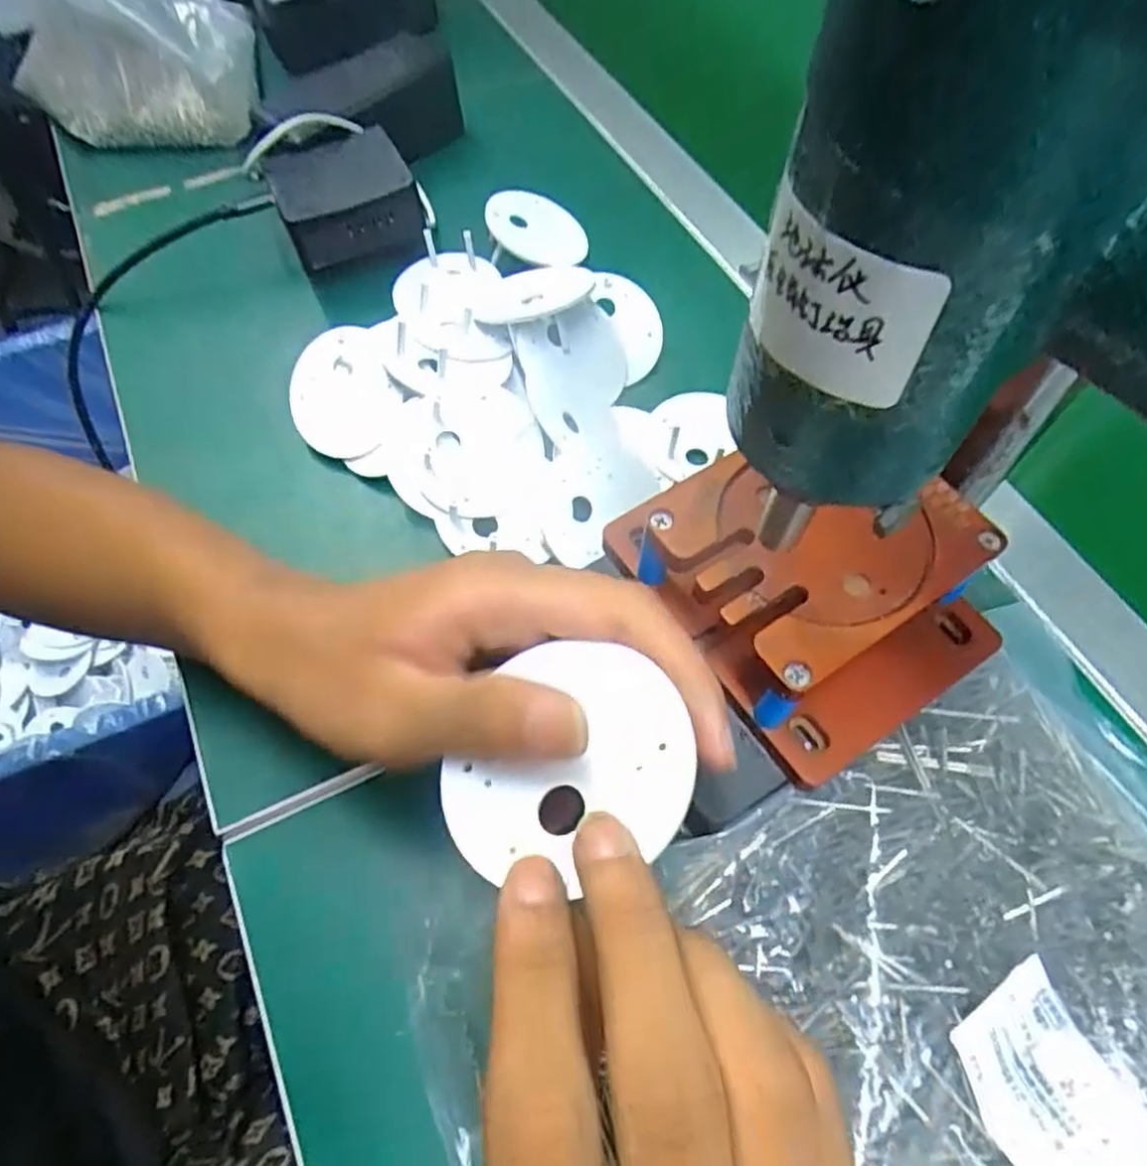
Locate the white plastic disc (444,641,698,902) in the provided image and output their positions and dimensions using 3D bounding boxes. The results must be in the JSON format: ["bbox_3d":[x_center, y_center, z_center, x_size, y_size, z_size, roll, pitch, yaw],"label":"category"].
[{"bbox_3d":[-0.001,0.044,0.177,0.056,0.004,0.059,-9,61,17],"label":"white plastic disc"}]

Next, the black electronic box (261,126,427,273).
[{"bbox_3d":[-0.134,-0.227,0.434,0.079,0.042,0.073,-15,62,-8],"label":"black electronic box"}]

